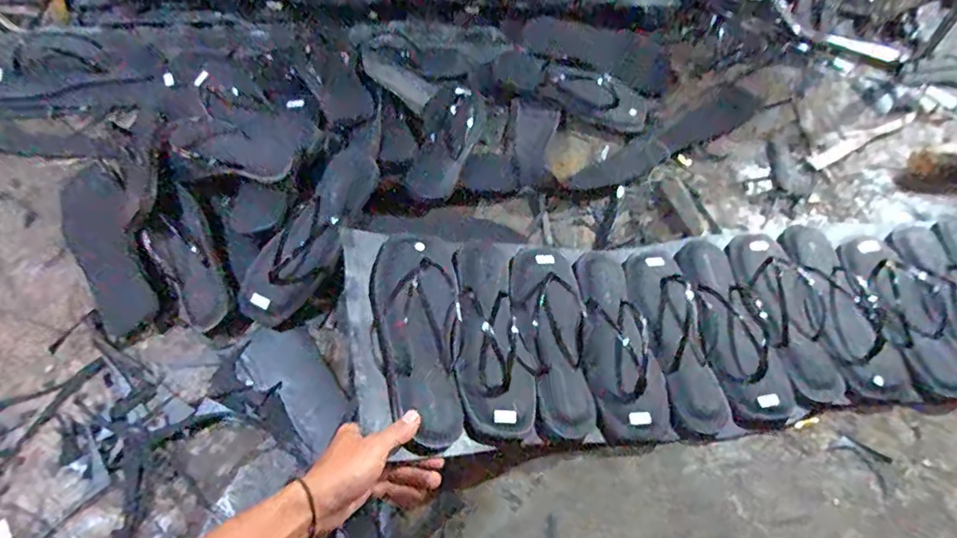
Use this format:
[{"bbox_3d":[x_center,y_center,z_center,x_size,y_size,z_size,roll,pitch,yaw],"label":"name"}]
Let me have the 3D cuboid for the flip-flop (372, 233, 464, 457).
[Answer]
[{"bbox_3d":[-0.068,0.069,0.601,0.087,0.023,0.258,-1,60,-19],"label":"flip-flop"}]

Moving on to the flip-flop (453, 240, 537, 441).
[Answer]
[{"bbox_3d":[0.010,0.075,0.640,0.083,0.049,0.249,-5,59,-7],"label":"flip-flop"}]

